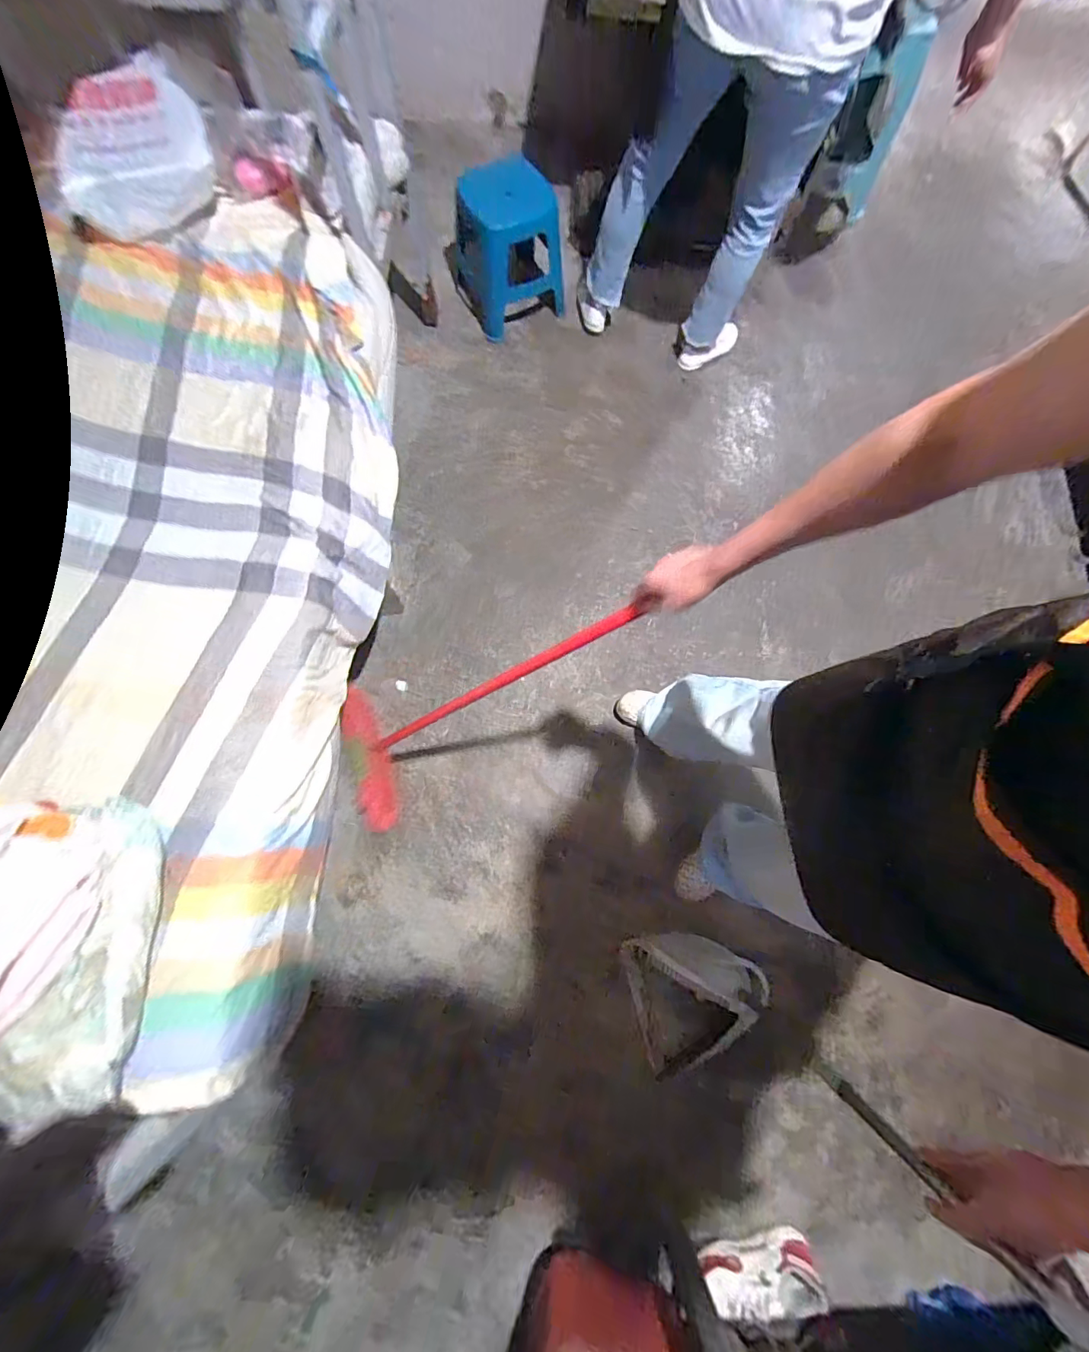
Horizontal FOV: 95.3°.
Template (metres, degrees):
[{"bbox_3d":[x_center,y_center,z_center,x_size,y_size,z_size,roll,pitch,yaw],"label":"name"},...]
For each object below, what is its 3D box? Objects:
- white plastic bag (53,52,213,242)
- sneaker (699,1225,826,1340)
[{"bbox_3d":[-0.778,-0.987,0.964,0.112,0.223,0.302,42,75,12],"label":"white plastic bag"},{"bbox_3d":[0.425,1.185,0.975,0.270,0.084,0.110,8,70,-12],"label":"sneaker"}]

